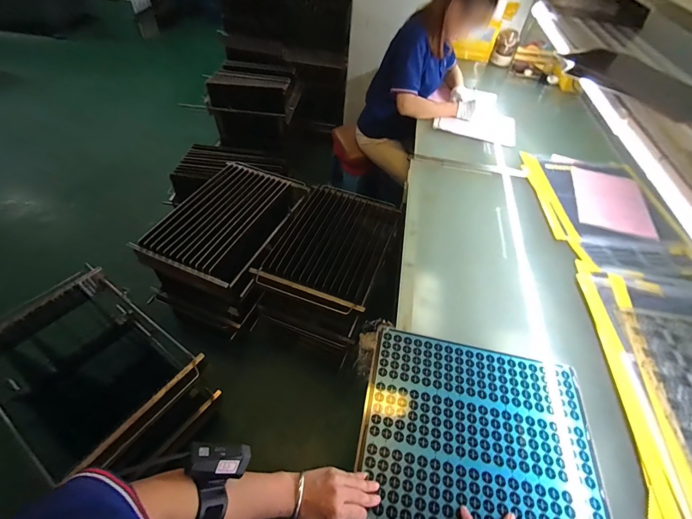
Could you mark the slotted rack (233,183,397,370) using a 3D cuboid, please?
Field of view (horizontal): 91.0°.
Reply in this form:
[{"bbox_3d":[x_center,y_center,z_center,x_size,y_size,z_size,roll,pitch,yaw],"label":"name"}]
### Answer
[{"bbox_3d":[-0.072,0.019,1.413,0.444,0.395,0.580,18,50,10],"label":"slotted rack"}]

